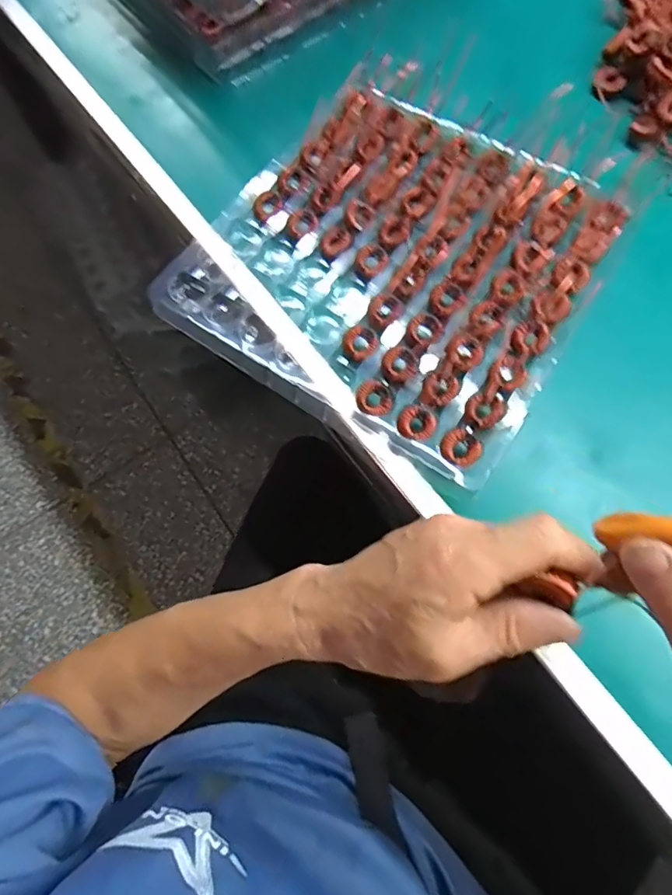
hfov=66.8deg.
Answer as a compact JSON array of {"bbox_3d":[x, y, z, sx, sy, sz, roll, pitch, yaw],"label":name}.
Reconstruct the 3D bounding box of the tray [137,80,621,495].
[{"bbox_3d":[0.048,-0.150,0.400,0.282,0.031,0.285,30,74,13],"label":"tray"}]

